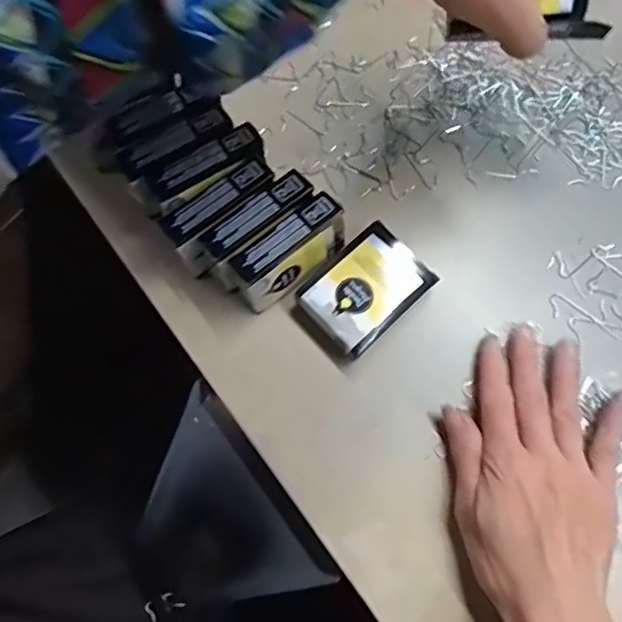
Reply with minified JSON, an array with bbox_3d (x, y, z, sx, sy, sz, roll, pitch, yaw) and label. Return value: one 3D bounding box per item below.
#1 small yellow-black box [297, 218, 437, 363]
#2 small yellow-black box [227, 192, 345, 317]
[{"bbox_3d":[0.035,-0.013,0.375,0.078,0.027,0.055,-43,77,-9],"label":"small yellow-black box"},{"bbox_3d":[-0.011,-0.034,0.363,0.075,0.052,0.024,-38,76,-8],"label":"small yellow-black box"}]

